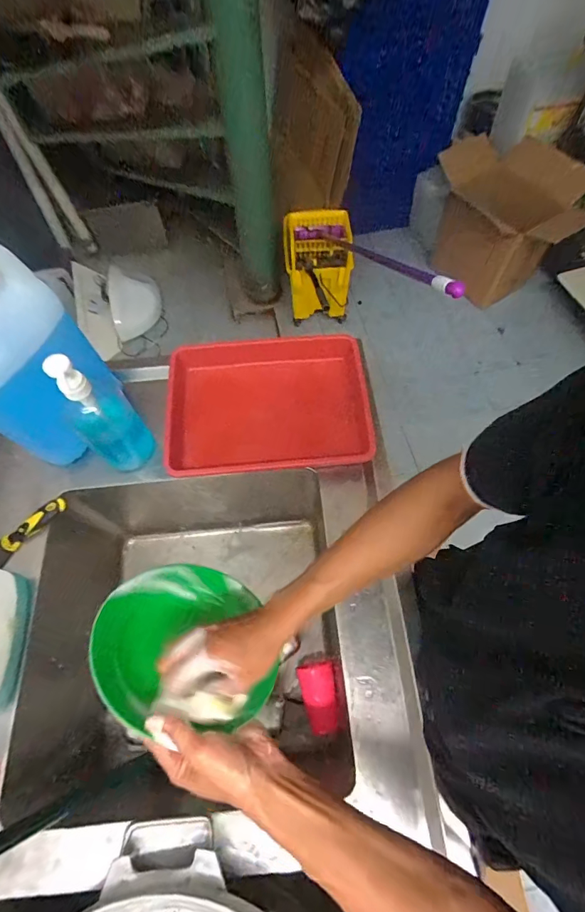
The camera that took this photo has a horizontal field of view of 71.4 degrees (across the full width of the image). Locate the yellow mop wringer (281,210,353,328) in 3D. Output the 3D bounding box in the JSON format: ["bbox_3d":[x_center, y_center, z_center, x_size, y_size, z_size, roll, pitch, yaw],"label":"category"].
[{"bbox_3d":[0.103,-0.741,1.696,0.261,0.414,0.249,-1,63,2],"label":"yellow mop wringer"}]

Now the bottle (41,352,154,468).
[{"bbox_3d":[-0.289,-0.062,0.616,0.065,0.251,0.093,41,72,20],"label":"bottle"}]

